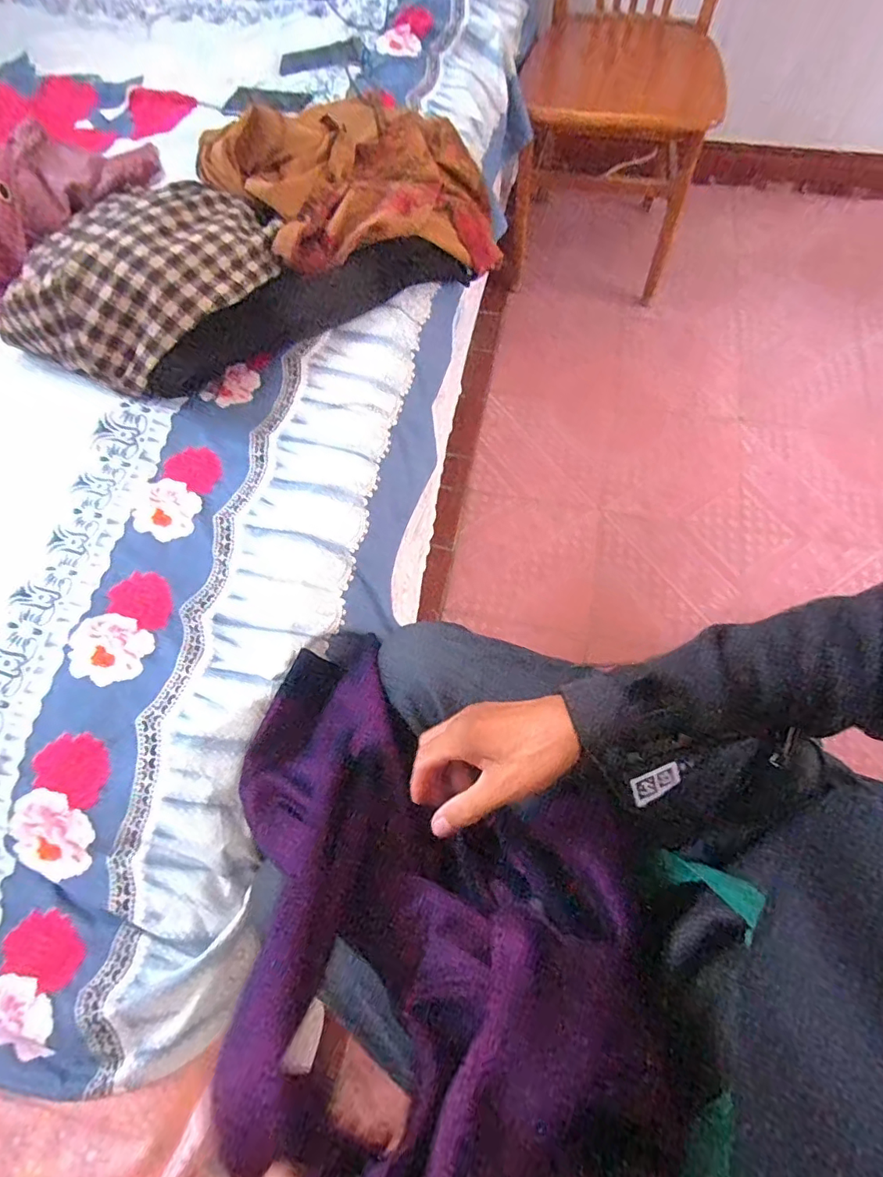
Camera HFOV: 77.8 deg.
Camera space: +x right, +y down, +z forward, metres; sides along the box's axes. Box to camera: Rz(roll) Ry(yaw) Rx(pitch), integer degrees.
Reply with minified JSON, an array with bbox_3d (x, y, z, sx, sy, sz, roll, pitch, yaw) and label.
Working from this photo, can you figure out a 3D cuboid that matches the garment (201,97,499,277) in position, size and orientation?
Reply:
[{"bbox_3d":[-0.119,-0.637,0.859,0.423,0.200,0.328,-35,70,-12],"label":"garment"}]

